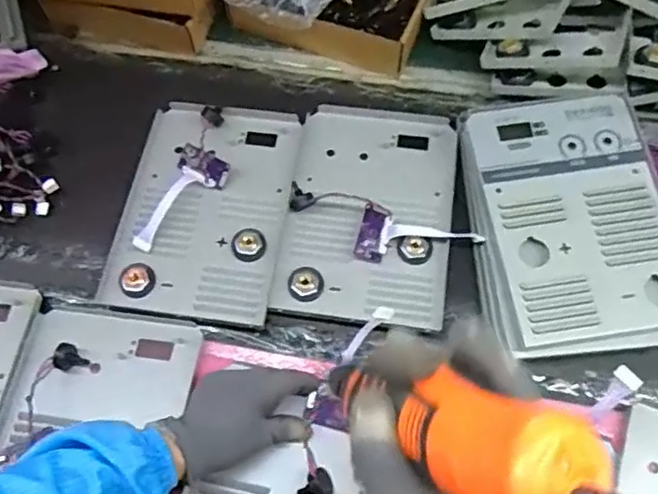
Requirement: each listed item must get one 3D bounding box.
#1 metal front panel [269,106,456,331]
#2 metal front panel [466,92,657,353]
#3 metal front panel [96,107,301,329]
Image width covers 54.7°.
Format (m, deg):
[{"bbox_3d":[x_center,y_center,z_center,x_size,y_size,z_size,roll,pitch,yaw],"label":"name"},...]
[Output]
[{"bbox_3d":[0.046,-0.048,0.730,0.183,0.020,0.274,7,68,4],"label":"metal front panel"},{"bbox_3d":[0.267,-0.037,0.678,0.185,0.022,0.268,-9,66,-2],"label":"metal front panel"},{"bbox_3d":[-0.142,-0.048,0.737,0.187,0.025,0.266,8,68,4],"label":"metal front panel"}]

